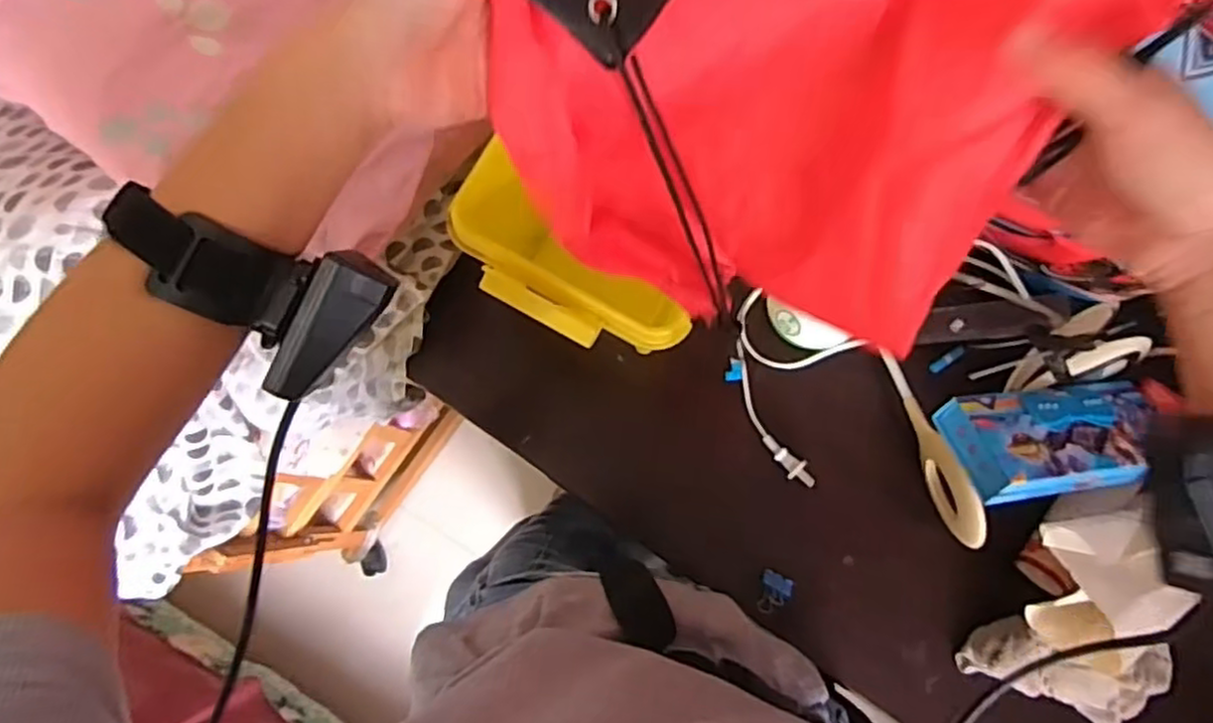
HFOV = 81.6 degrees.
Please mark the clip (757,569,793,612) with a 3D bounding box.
[{"bbox_3d":[0.145,0.203,0.615,0.026,0.014,0.035,25,81,5],"label":"clip"}]

